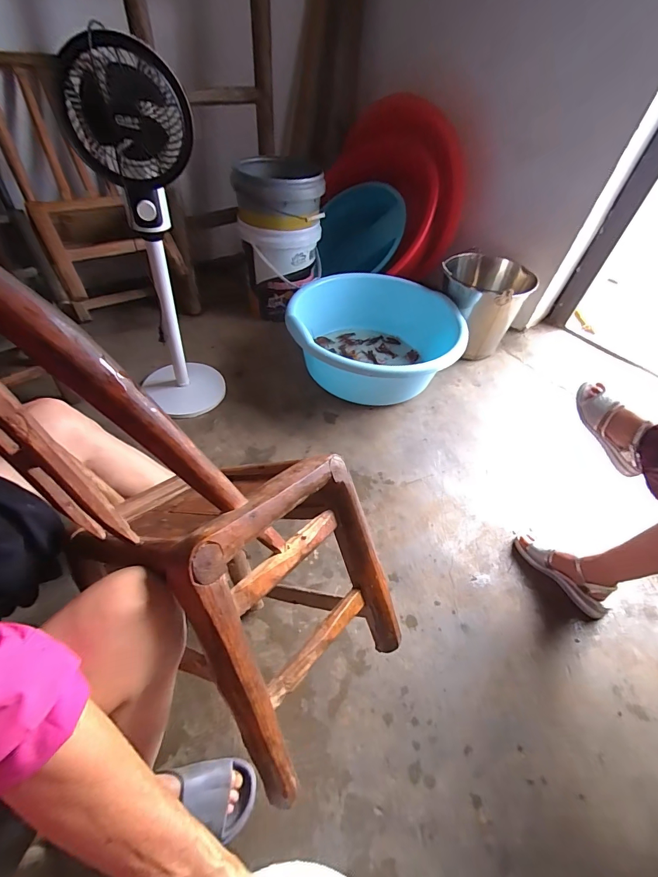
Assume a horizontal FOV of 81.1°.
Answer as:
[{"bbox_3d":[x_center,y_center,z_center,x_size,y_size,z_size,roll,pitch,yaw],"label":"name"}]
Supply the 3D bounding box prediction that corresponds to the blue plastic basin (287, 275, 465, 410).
[{"bbox_3d":[0.148,-0.318,1.290,0.538,0.210,0.538,3,50,-4],"label":"blue plastic basin"}]

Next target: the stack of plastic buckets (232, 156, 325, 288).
[{"bbox_3d":[-0.167,-0.742,1.307,0.265,0.317,0.296,-1,50,-10],"label":"stack of plastic buckets"}]

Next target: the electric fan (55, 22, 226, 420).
[{"bbox_3d":[-0.416,-0.395,0.937,0.214,0.822,0.222,-19,55,-20],"label":"electric fan"}]

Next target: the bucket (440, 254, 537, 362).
[{"bbox_3d":[0.541,-0.483,1.416,0.289,0.284,0.262,27,51,14],"label":"bucket"}]

